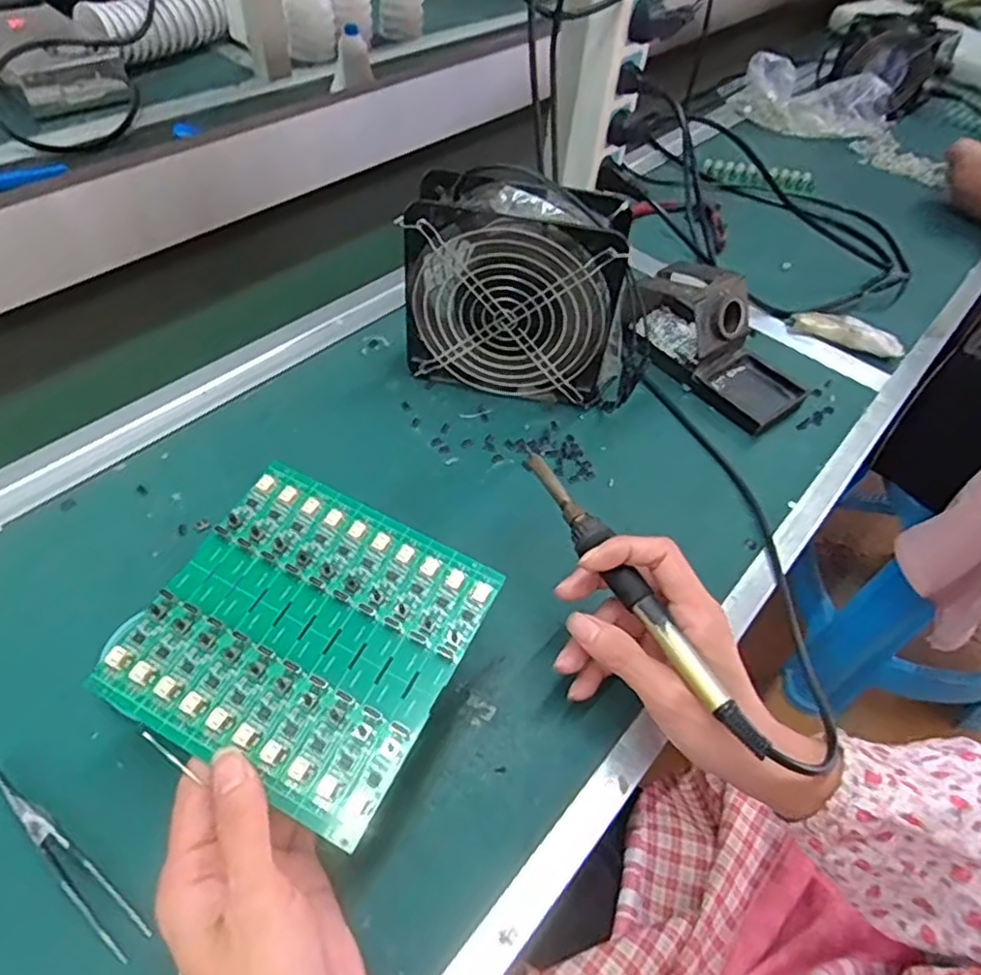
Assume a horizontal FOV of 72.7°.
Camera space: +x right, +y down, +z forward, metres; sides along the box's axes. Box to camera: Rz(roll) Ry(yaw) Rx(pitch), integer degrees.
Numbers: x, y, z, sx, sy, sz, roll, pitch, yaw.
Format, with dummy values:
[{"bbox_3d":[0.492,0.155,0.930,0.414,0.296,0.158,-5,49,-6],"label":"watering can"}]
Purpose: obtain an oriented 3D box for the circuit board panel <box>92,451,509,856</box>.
[{"bbox_3d":[-0.085,0.065,0.311,0.138,0.006,0.133,26,60,12],"label":"circuit board panel"}]

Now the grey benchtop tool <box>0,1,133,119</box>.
[{"bbox_3d":[-0.530,-0.515,0.801,0.124,0.061,0.179,-29,59,-27],"label":"grey benchtop tool"}]

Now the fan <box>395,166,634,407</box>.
[{"bbox_3d":[0.022,-0.141,0.490,0.163,0.155,0.054,11,50,2],"label":"fan"}]

